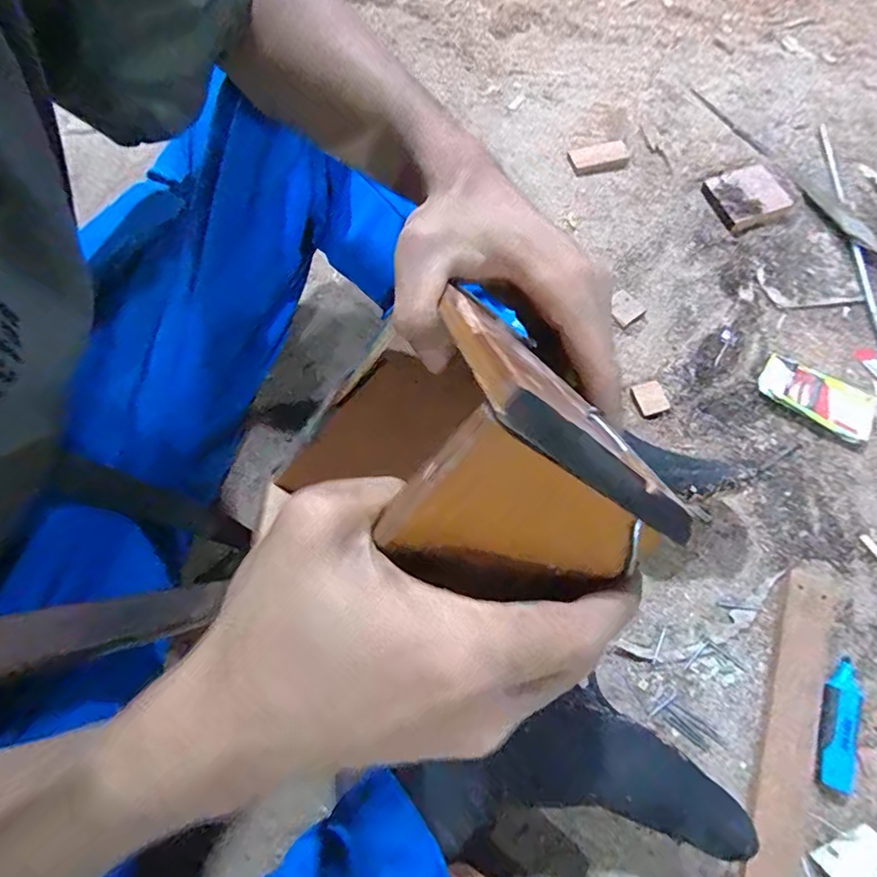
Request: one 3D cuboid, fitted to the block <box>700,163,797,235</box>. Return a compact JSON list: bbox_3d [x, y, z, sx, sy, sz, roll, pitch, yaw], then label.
[{"bbox_3d":[0.389,-0.304,0.660,0.086,0.016,0.085,-19,66,-6],"label":"block"}]

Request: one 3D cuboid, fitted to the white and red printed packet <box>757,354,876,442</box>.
[{"bbox_3d":[0.386,-0.042,0.536,0.108,0.015,0.061,29,70,15],"label":"white and red printed packet"}]

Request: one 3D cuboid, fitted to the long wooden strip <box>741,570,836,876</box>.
[{"bbox_3d":[0.283,0.240,0.424,0.041,0.018,0.260,20,68,11],"label":"long wooden strip"}]

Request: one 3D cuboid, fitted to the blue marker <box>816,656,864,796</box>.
[{"bbox_3d":[0.319,0.226,0.416,0.025,0.014,0.096,17,67,10],"label":"blue marker"}]

